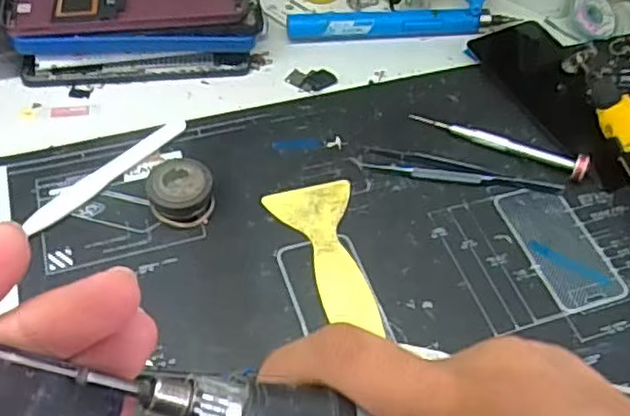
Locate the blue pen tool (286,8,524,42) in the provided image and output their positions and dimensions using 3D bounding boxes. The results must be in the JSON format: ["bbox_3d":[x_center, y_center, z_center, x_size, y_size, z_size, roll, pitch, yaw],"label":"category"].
[{"bbox_3d":[0.068,-0.145,0.529,0.176,0.018,0.022,-4,53,-6],"label":"blue pen tool"}]

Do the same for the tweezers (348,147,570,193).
[{"bbox_3d":[0.095,-0.025,0.442,0.133,0.006,0.022,10,53,5],"label":"tweezers"}]

